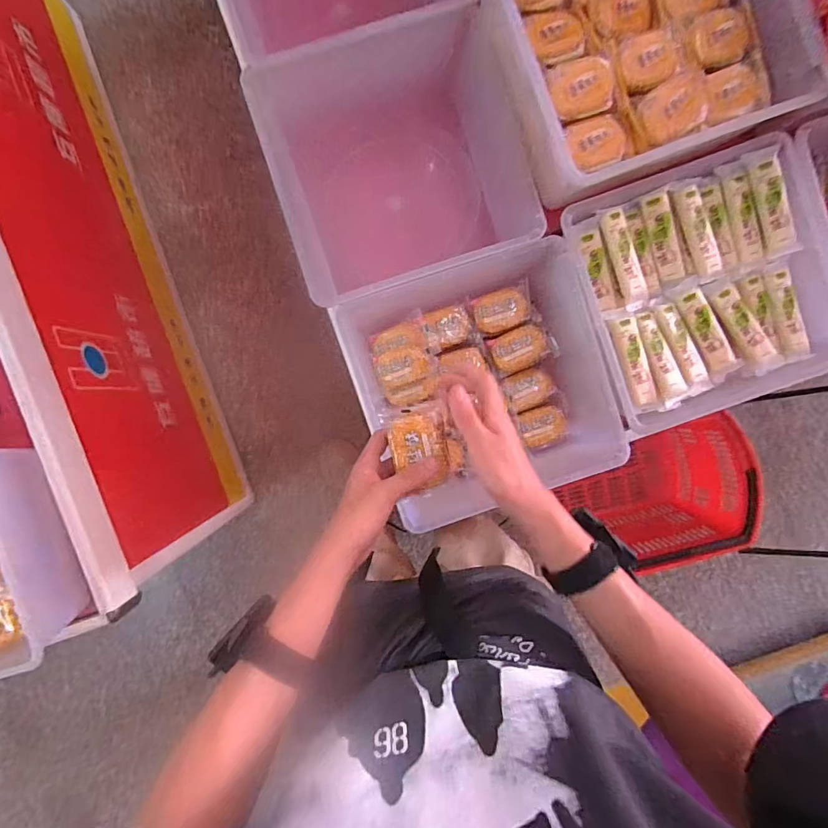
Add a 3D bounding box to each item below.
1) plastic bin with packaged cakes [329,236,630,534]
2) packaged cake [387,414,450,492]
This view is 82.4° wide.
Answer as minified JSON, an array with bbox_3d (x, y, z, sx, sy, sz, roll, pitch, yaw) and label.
[{"bbox_3d":[0.086,-0.042,0.645,0.302,0.113,0.288,-17,93,1],"label":"plastic bin with packaged cakes"},{"bbox_3d":[0.006,0.038,0.484,0.056,0.030,0.075,-7,93,1],"label":"packaged cake"}]

